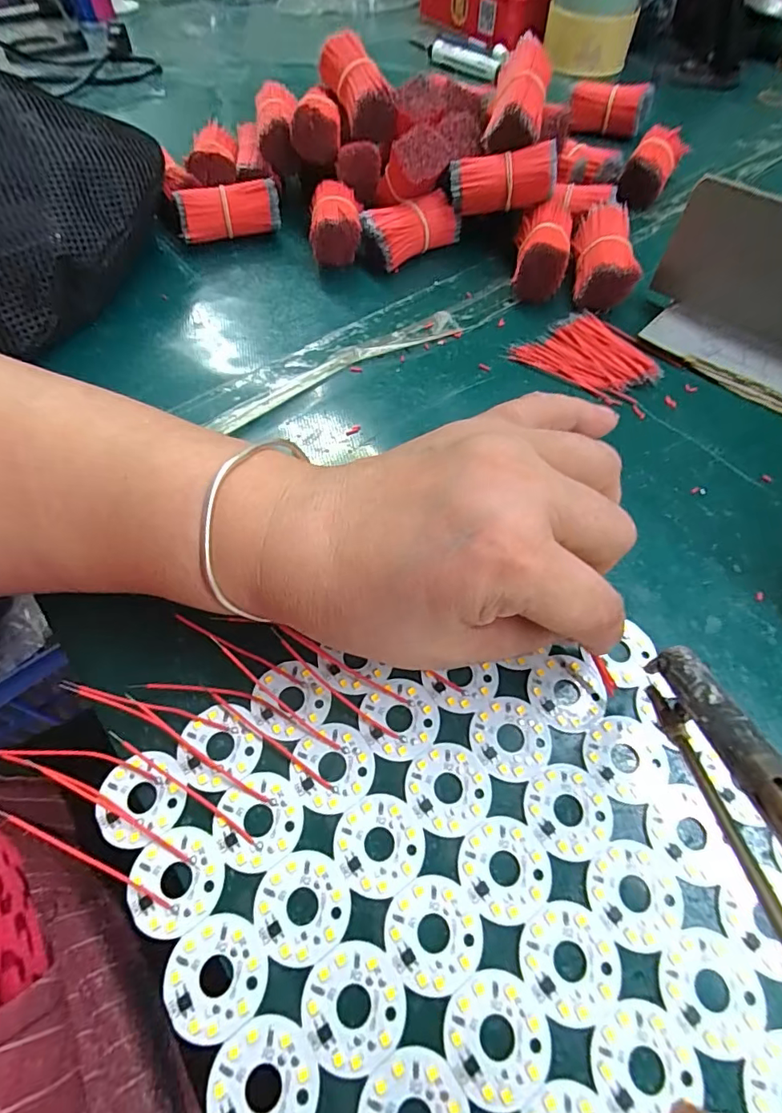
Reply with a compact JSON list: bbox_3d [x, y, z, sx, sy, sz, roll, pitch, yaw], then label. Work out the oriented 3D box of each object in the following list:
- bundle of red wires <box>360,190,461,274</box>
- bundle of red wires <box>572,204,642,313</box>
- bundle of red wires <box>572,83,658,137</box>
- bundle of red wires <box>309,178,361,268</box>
[{"bbox_3d":[0.016,-0.239,0.374,0.068,0.034,0.029,-25,62,-15],"label":"bundle of red wires"},{"bbox_3d":[0.143,-0.207,0.343,0.035,0.030,0.075,2,71,1],"label":"bundle of red wires"},{"bbox_3d":[0.207,-0.423,0.479,0.073,0.032,0.035,9,59,5],"label":"bundle of red wires"},{"bbox_3d":[-0.040,-0.243,0.373,0.034,0.035,0.059,-2,58,-1],"label":"bundle of red wires"}]

